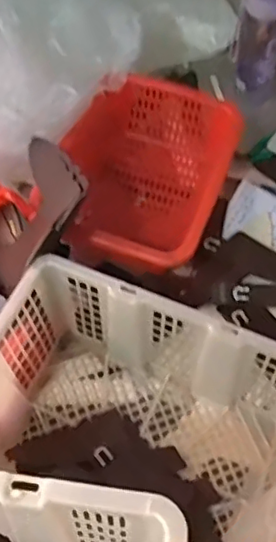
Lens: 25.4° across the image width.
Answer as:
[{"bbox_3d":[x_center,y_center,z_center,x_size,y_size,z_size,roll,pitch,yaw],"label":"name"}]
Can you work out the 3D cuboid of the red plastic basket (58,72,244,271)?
[{"bbox_3d":[0.005,-0.134,0.907,0.227,0.119,0.308,16,61,10],"label":"red plastic basket"}]

